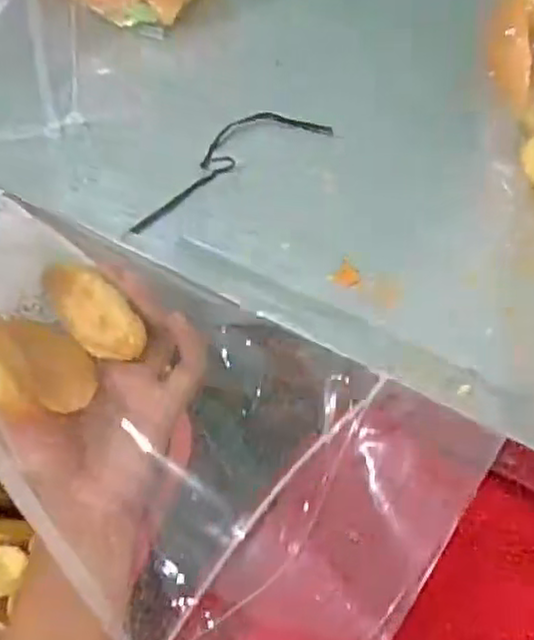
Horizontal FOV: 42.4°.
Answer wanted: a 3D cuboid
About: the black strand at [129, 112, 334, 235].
[{"bbox_3d":[-0.034,-0.123,0.523,0.168,0.010,0.050,-32,68,-9],"label":"black strand"}]

